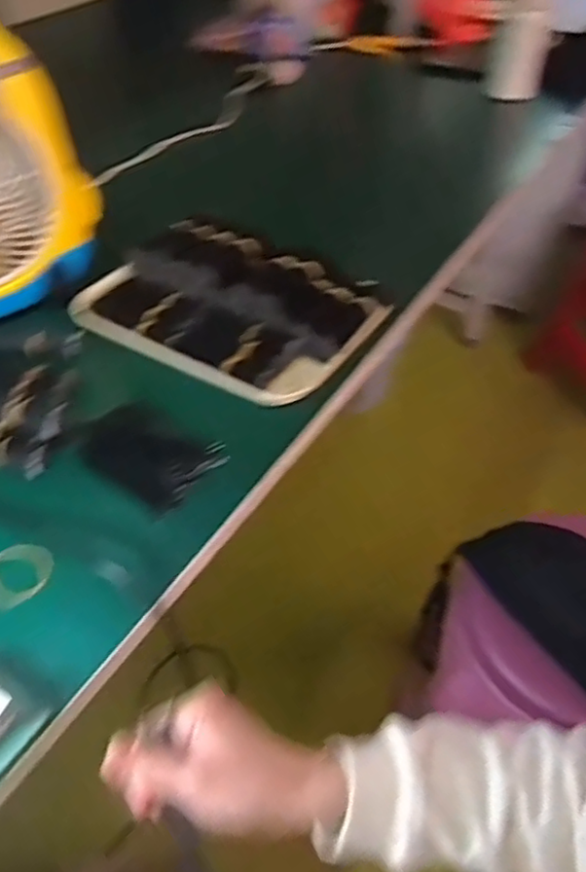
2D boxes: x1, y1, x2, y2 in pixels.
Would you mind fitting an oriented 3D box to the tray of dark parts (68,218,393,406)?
[{"bbox_3d":[-0.074,-0.147,0.701,0.304,0.044,0.188,23,50,19],"label":"tray of dark parts"}]

